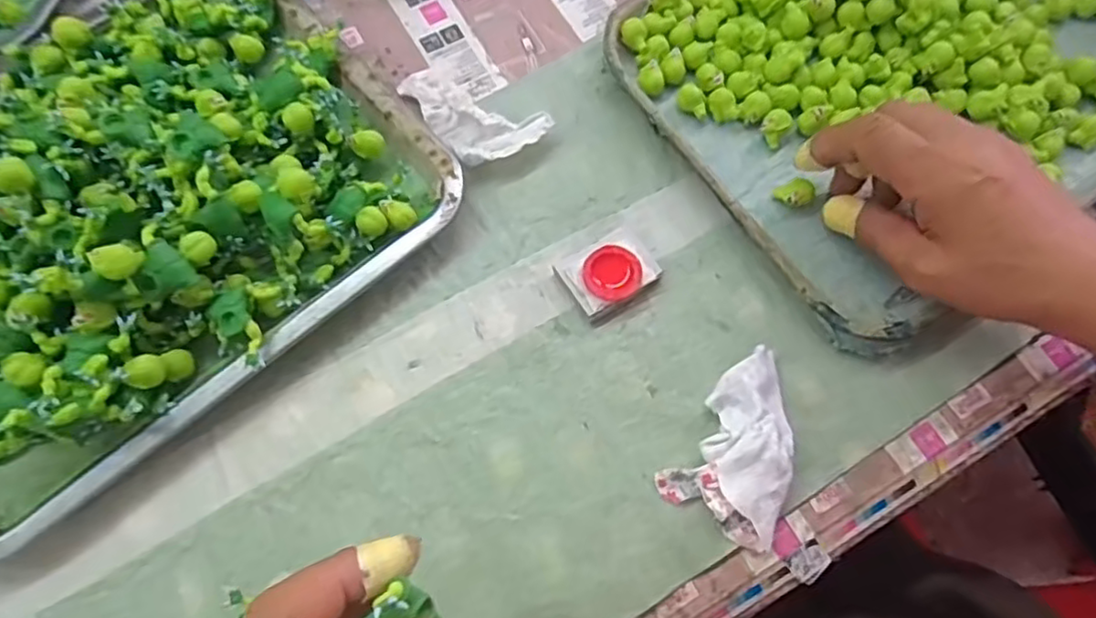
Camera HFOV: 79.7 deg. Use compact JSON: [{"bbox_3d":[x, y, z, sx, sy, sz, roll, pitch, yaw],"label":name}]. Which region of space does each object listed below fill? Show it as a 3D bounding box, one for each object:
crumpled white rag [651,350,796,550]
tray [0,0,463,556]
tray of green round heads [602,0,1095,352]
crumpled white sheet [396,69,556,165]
[{"bbox_3d":[0.102,0.066,0.330,0.056,0.022,0.090,30,72,10],"label":"crumpled white rag"},{"bbox_3d":[-0.234,-0.062,0.344,0.308,0.068,0.252,-37,75,-13],"label":"tray"},{"bbox_3d":[0.228,-0.159,0.400,0.332,0.038,0.252,-33,74,-12],"label":"tray of green round heads"},{"bbox_3d":[-0.045,-0.121,0.396,0.055,0.016,0.089,-35,74,-12],"label":"crumpled white sheet"}]

